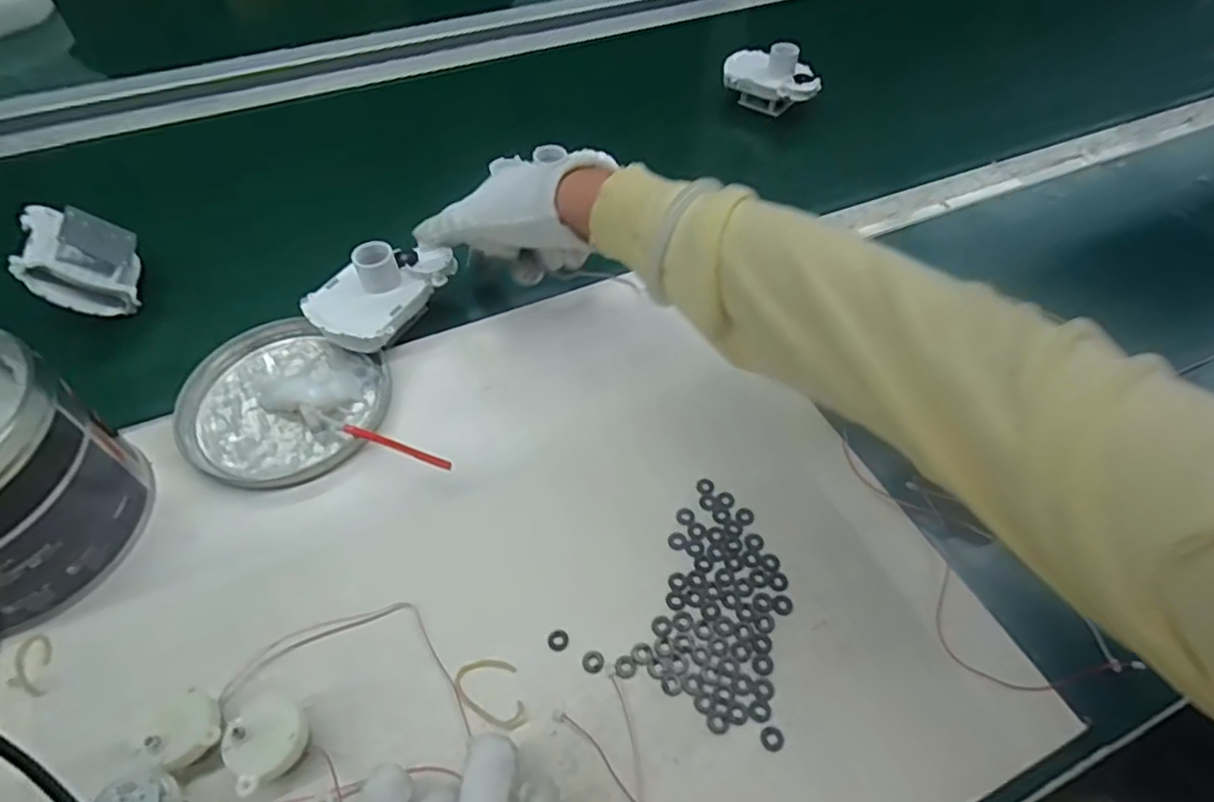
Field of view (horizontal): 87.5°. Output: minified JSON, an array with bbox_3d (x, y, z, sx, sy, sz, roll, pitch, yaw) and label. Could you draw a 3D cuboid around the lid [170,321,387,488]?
[{"bbox_3d":[-0.214,-0.001,0.419,0.131,0.015,0.123,0,52,0],"label":"lid"}]

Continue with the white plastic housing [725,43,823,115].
[{"bbox_3d":[0.168,-0.329,0.646,0.094,0.058,0.061,14,53,11],"label":"white plastic housing"}]

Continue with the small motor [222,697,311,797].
[{"bbox_3d":[-0.149,0.153,0.284,0.031,0.027,0.031,0,52,0],"label":"small motor"}]

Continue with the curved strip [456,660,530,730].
[{"bbox_3d":[-0.057,0.143,0.308,0.030,0.004,0.035,-14,53,-10],"label":"curved strip"}]

